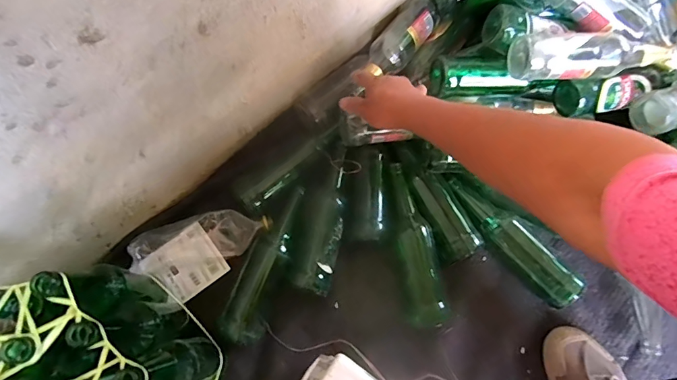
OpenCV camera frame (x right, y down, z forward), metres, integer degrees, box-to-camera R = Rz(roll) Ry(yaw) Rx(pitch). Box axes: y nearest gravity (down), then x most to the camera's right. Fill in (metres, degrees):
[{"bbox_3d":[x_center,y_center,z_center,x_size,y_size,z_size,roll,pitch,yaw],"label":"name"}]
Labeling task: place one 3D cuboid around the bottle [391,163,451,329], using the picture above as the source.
[{"bbox_3d":[0.123,0.089,0.693,0.066,0.063,0.261,-11,71,-4],"label":"bottle"}]

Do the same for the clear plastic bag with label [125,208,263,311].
[{"bbox_3d":[-0.230,0.096,0.707,0.195,0.041,0.127,-32,74,-10],"label":"clear plastic bag with label"}]

